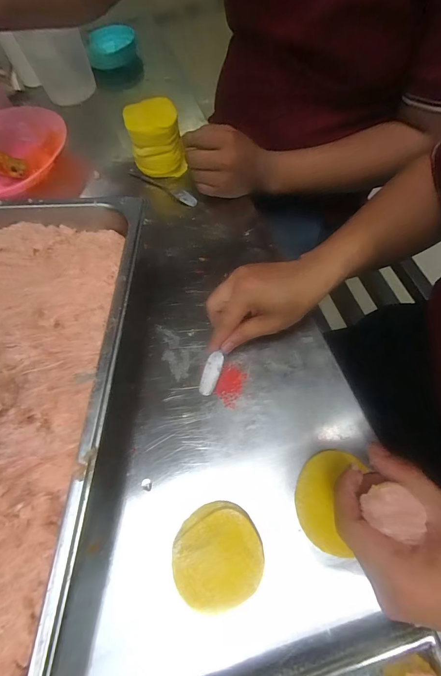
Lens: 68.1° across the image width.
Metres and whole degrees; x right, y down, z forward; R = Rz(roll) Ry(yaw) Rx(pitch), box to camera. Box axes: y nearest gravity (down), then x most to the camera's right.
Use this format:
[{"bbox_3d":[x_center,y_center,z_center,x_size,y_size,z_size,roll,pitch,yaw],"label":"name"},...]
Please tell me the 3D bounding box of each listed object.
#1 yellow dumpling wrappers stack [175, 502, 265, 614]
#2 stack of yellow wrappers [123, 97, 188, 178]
[{"bbox_3d":[-0.003,0.191,0.288,0.077,0.012,0.074,-27,65,-8],"label":"yellow dumpling wrappers stack"},{"bbox_3d":[-0.098,-0.303,0.499,0.078,0.083,0.070,-12,63,-2],"label":"stack of yellow wrappers"}]

